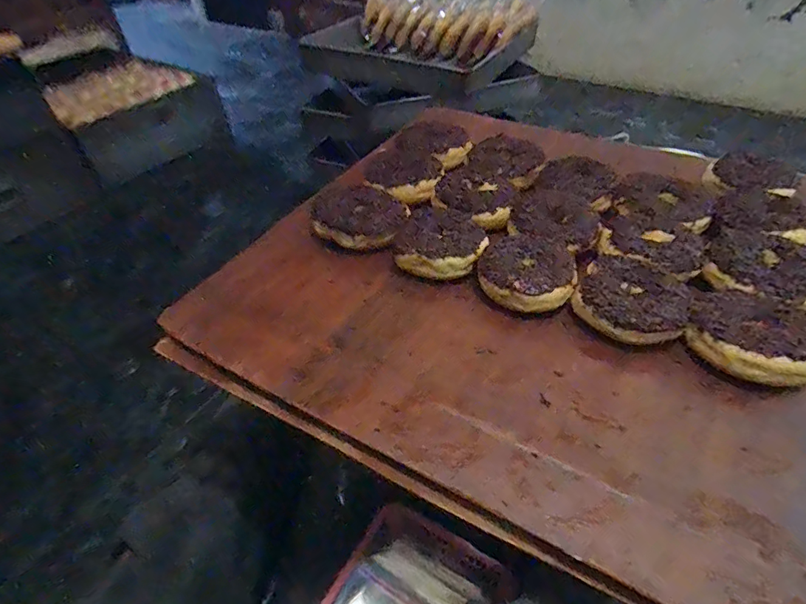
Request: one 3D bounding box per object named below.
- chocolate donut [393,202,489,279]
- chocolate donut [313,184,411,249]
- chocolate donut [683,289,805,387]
[{"bbox_3d":[0.038,-0.068,0.477,0.088,0.034,0.107,3,43,5],"label":"chocolate donut"},{"bbox_3d":[-0.047,-0.092,0.509,0.099,0.032,0.090,-7,44,-6],"label":"chocolate donut"},{"bbox_3d":[0.278,0.027,0.372,0.090,0.028,0.083,-1,43,1],"label":"chocolate donut"}]

